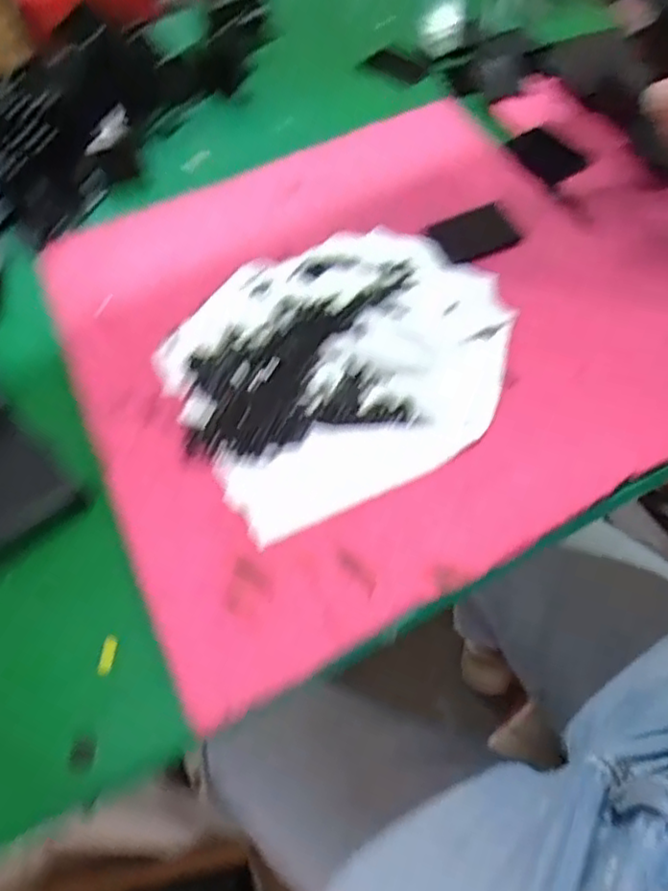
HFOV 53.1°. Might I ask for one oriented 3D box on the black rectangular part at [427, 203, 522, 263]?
[{"bbox_3d":[0.088,-0.132,0.415,0.047,0.007,0.037,-19,58,-8],"label":"black rectangular part"}]

